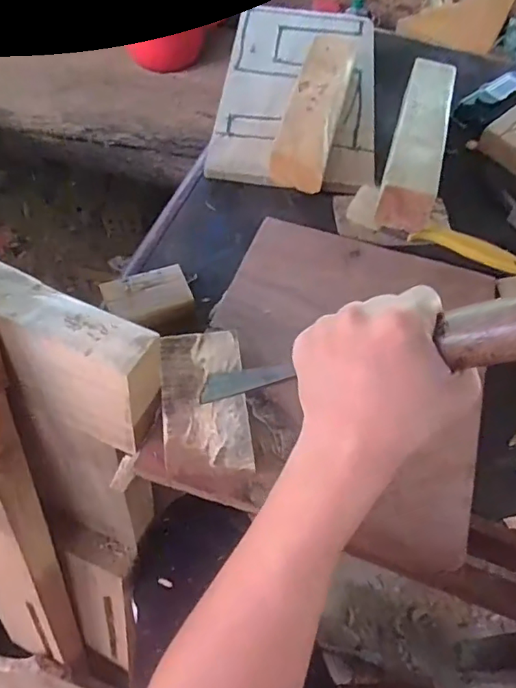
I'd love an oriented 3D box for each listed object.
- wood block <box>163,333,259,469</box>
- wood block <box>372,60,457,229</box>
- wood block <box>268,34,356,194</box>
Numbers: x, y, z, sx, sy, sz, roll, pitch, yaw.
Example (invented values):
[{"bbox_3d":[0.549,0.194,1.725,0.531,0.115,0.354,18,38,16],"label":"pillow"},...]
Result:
[{"bbox_3d":[-0.038,0.044,0.387,0.058,0.030,0.104,-5,59,-6],"label":"wood block"},{"bbox_3d":[0.167,-0.214,0.546,0.056,0.046,0.243,16,59,6],"label":"wood block"},{"bbox_3d":[0.063,-0.256,0.577,0.055,0.043,0.217,14,59,5],"label":"wood block"}]

